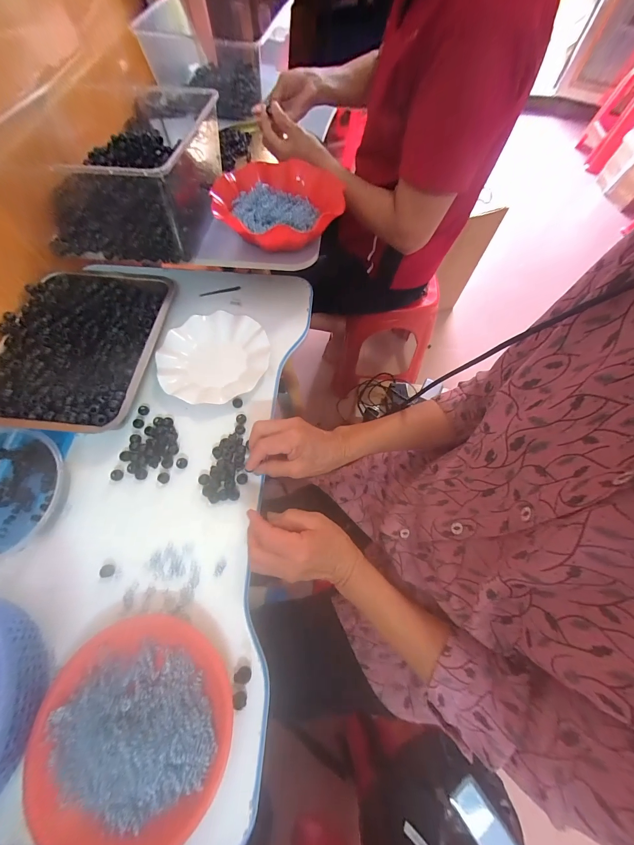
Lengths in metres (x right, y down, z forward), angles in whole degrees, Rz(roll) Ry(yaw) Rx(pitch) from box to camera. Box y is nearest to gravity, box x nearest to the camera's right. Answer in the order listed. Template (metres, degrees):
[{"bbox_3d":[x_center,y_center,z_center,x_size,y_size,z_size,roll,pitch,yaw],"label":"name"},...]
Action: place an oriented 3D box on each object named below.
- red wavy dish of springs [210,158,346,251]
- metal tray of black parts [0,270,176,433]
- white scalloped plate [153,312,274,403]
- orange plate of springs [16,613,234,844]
[{"bbox_3d":[-0.073,-0.386,0.540,0.220,0.056,0.233,-20,67,-10],"label":"red wavy dish of springs"},{"bbox_3d":[-0.387,-0.126,0.494,0.235,0.054,0.305,4,65,1],"label":"metal tray of black parts"},{"bbox_3d":[-0.174,-0.117,0.514,0.178,0.022,0.169,-14,66,-8],"label":"white scalloped plate"},{"bbox_3d":[-0.192,0.315,0.309,0.193,0.034,0.187,0,65,-1],"label":"orange plate of springs"}]

